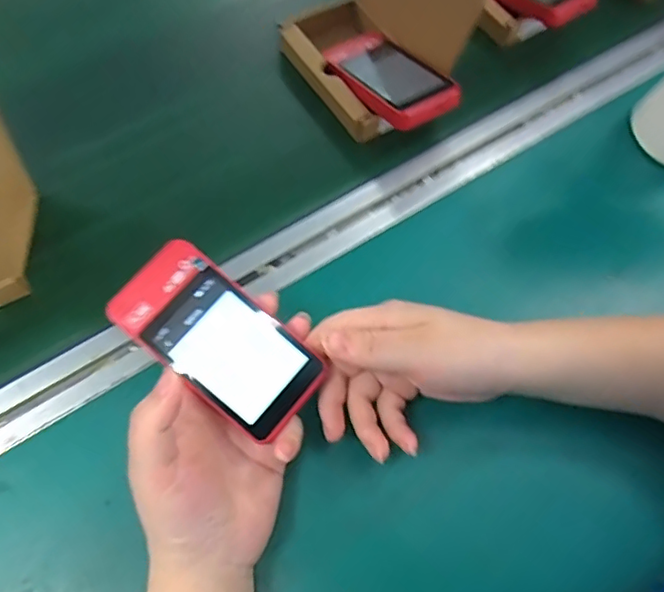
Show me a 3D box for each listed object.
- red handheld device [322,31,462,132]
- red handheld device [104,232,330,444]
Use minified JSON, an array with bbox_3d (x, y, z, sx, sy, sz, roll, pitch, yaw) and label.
[{"bbox_3d":[0.043,-0.193,0.499,0.070,0.017,0.145,-25,53,-14],"label":"red handheld device"},{"bbox_3d":[-0.065,0.024,0.334,0.119,0.010,0.060,40,67,-1],"label":"red handheld device"}]

